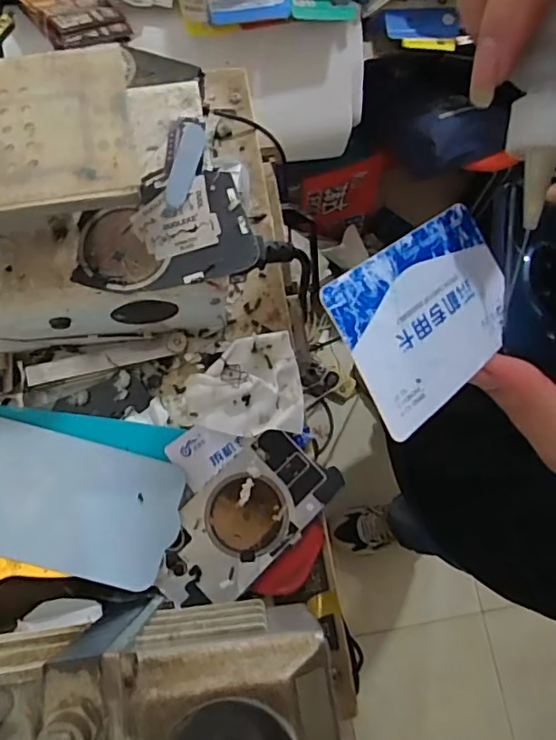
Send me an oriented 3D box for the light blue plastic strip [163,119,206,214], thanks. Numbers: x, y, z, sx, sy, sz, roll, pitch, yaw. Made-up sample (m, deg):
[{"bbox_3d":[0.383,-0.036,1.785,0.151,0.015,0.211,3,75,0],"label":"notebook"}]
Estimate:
[{"bbox_3d":[-0.054,-0.117,0.320,0.015,0.007,0.060,11,76,1],"label":"light blue plastic strip"}]

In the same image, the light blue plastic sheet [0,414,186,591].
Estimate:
[{"bbox_3d":[-0.141,0.075,0.333,0.158,0.009,0.078,15,69,-1],"label":"light blue plastic sheet"}]

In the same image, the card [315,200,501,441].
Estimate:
[{"bbox_3d":[0.053,-0.021,0.190,0.083,0.004,0.053,-35,100,-33],"label":"card"}]

